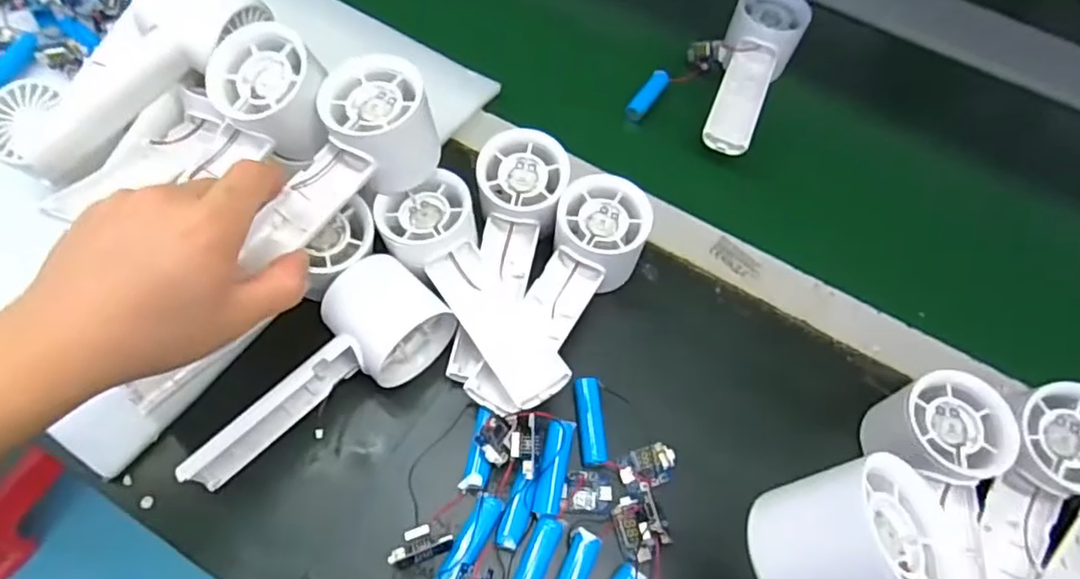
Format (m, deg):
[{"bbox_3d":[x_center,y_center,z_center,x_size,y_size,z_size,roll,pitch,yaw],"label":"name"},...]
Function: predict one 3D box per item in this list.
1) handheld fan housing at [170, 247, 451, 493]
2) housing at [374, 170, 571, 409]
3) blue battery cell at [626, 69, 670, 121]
[{"bbox_3d":[-0.125,0.048,0.353,0.155,0.053,0.057,-41,71,-9],"label":"handheld fan housing"},{"bbox_3d":[-0.042,0.005,0.367,0.057,0.043,0.150,-23,66,-15],"label":"housing"},{"bbox_3d":[0.088,-0.155,0.501,0.016,0.014,0.050,34,66,13],"label":"blue battery cell"}]

